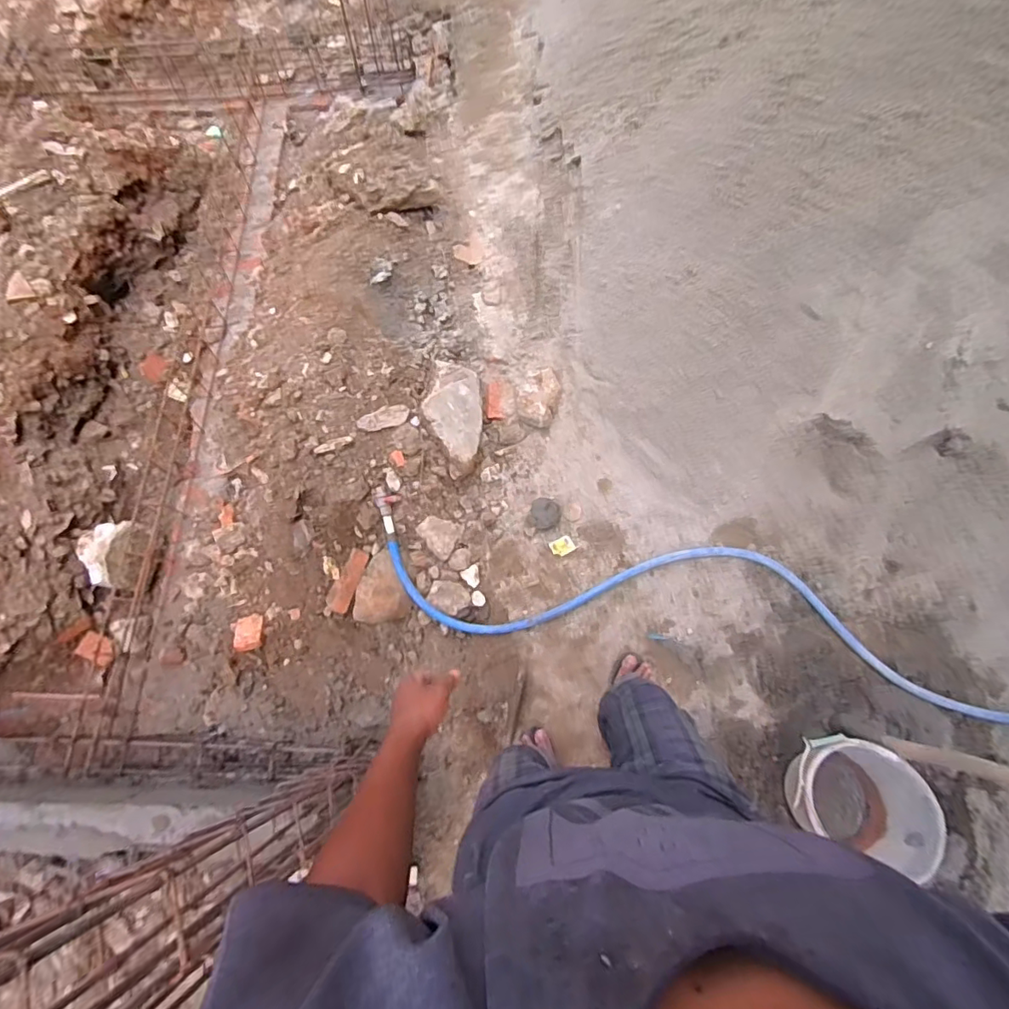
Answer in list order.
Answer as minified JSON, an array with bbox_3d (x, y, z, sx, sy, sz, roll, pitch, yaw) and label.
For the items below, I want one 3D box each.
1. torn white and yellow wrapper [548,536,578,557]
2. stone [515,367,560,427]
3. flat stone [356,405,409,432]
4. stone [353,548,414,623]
[{"bbox_3d":[0.168,0.120,1.574,0.067,0.004,0.051,-26,74,-7],"label":"torn white and yellow wrapper"},{"bbox_3d":[0.096,-0.325,1.644,0.137,0.051,0.180,12,73,5],"label":"stone"},{"bbox_3d":[-0.333,-0.239,1.517,0.148,0.020,0.056,-21,99,-30],"label":"flat stone"},{"bbox_3d":[-0.361,0.246,1.534,0.162,0.089,0.181,-24,78,-7],"label":"stone"}]

